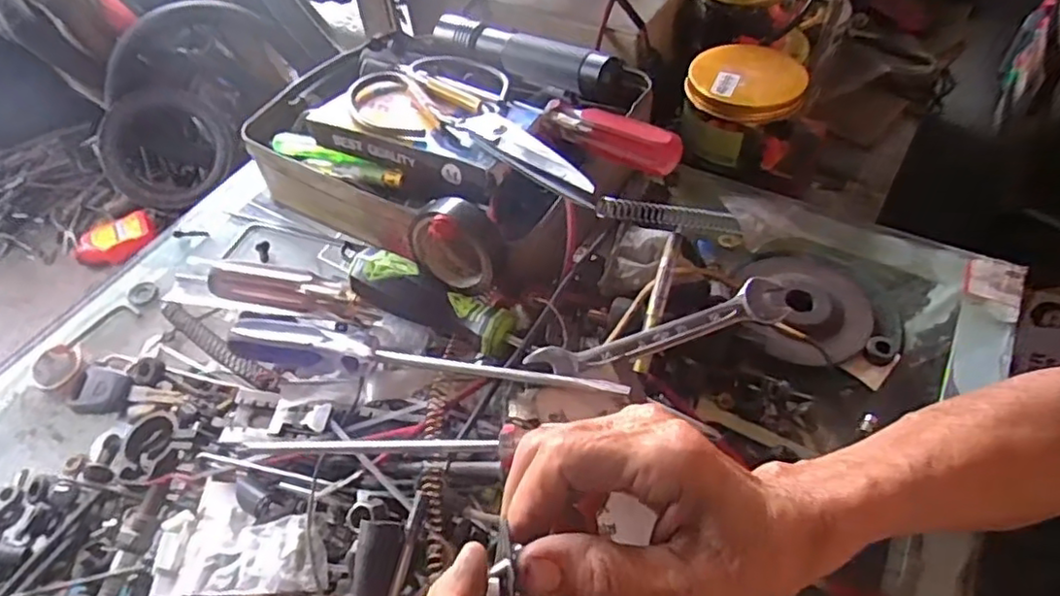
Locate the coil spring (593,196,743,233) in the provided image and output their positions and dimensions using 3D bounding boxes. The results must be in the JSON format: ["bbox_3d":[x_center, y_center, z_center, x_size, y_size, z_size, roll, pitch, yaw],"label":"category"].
[{"bbox_3d":[0.091,-0.052,0.414,0.113,0.014,0.011,3,47,-28],"label":"coil spring"}]

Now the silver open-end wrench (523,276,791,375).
[{"bbox_3d":[0.070,0.017,0.342,0.140,0.006,0.023,-15,53,-9],"label":"silver open-end wrench"}]

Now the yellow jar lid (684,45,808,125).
[{"bbox_3d":[0.157,-0.158,0.469,0.080,0.016,0.074,-1,52,2],"label":"yellow jar lid"}]

